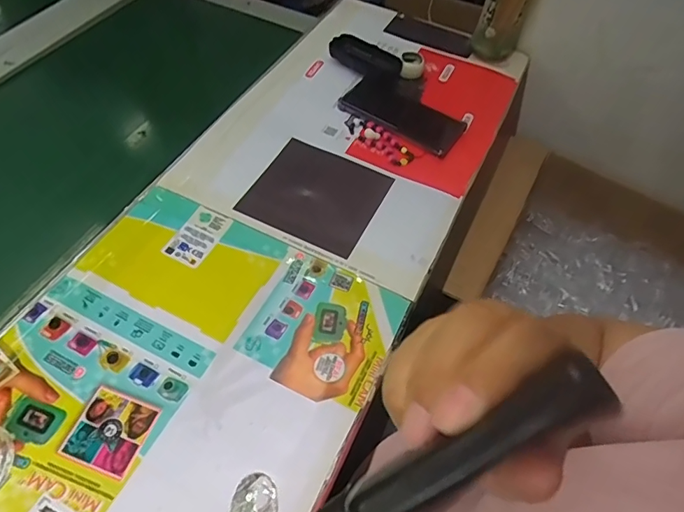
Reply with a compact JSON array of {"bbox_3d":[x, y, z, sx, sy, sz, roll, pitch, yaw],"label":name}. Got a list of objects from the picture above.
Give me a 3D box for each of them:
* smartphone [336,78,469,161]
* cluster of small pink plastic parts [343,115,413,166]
[{"bbox_3d":[0.081,-0.192,0.657,0.160,0.012,0.084,30,58,15],"label":"smartphone"},{"bbox_3d":[0.044,-0.151,0.628,0.106,0.008,0.035,40,61,21],"label":"cluster of small pink plastic parts"}]

